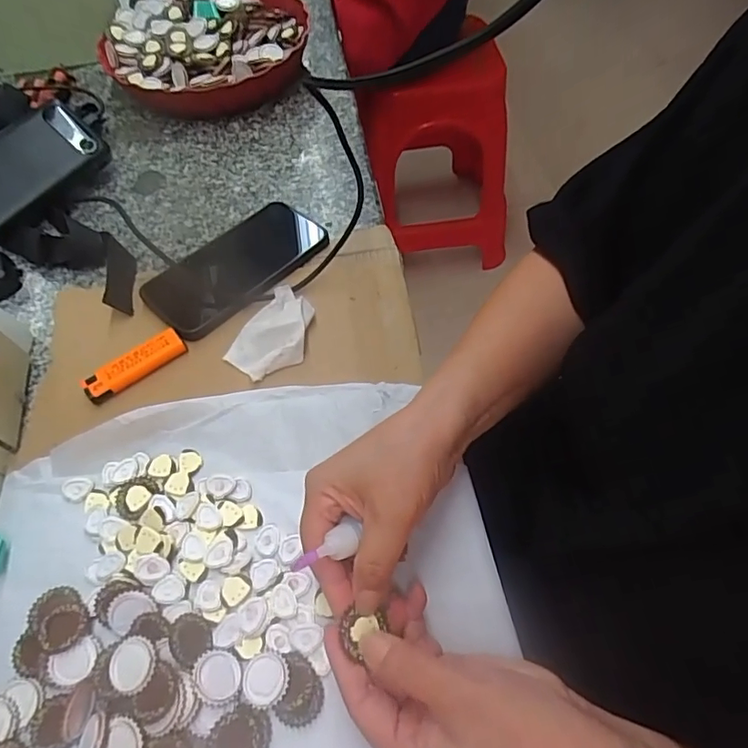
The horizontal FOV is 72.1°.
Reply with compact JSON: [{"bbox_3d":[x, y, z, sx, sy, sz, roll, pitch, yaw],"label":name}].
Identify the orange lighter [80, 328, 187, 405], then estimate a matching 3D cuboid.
[{"bbox_3d":[-0.187,-0.008,0.400,0.078,0.010,0.022,-36,62,-20],"label":"orange lighter"}]

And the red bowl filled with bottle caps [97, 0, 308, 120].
[{"bbox_3d":[-0.190,-0.388,0.616,0.231,0.063,0.223,-35,61,-19],"label":"red bowl filled with bottle caps"}]

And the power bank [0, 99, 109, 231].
[{"bbox_3d":[-0.343,-0.200,0.495,0.080,0.013,0.154,41,70,-4],"label":"power bank"}]

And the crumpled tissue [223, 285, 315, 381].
[{"bbox_3d":[-0.077,-0.032,0.402,0.058,0.017,0.076,34,64,22],"label":"crumpled tissue"}]

